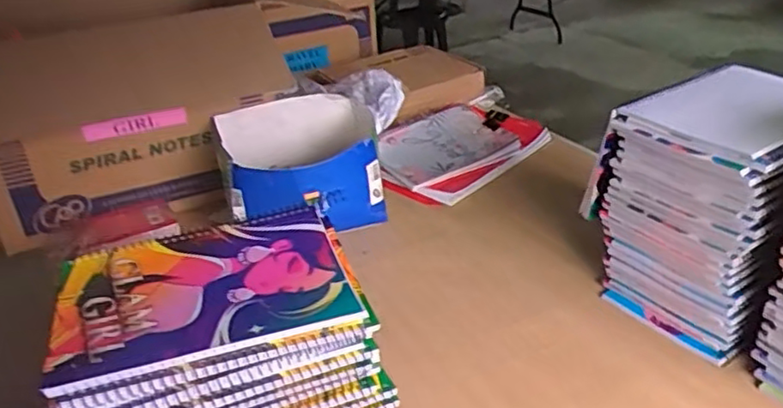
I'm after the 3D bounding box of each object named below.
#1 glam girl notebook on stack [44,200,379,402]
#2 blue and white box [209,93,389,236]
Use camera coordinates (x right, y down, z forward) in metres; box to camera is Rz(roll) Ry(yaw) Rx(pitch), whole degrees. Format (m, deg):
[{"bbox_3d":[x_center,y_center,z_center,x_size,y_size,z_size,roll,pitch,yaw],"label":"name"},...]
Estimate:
[{"bbox_3d":[-0.133,0.057,0.458,0.194,0.012,0.149,-11,29,-16],"label":"glam girl notebook on stack"},{"bbox_3d":[-0.129,-0.052,0.941,0.221,0.135,0.236,-8,30,-8],"label":"blue and white box"}]

